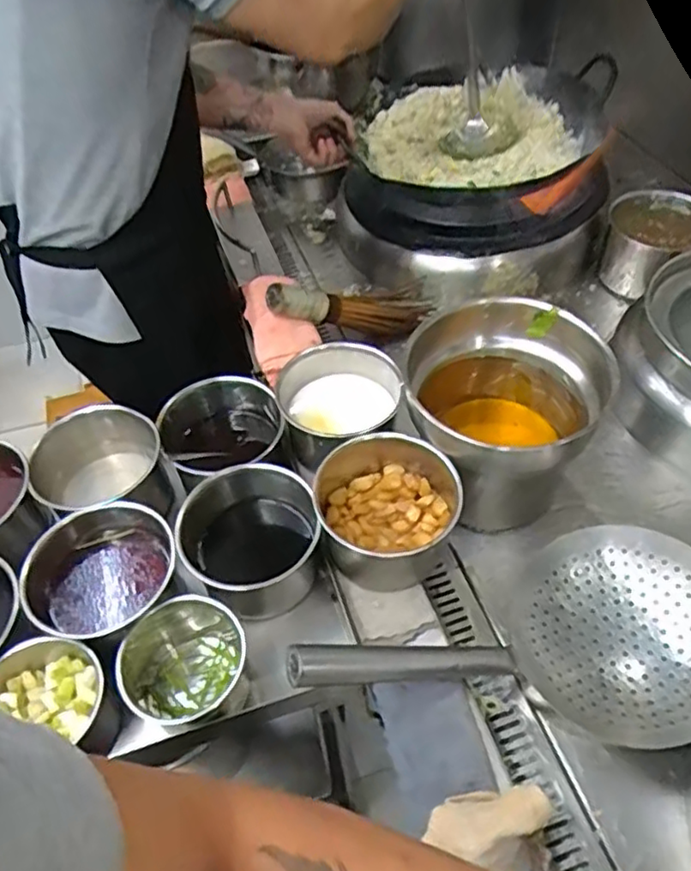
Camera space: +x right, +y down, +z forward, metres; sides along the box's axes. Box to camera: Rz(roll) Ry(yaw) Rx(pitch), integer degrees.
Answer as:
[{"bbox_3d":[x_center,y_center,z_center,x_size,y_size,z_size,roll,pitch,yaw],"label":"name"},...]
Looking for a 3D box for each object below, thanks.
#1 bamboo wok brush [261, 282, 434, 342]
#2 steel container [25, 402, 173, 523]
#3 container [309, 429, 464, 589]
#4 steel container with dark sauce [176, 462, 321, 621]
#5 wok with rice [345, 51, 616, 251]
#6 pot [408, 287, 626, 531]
[{"bbox_3d":[0.009,-0.201,1.021,0.286,0.061,0.066,-3,41,-43],"label":"bamboo wok brush"},{"bbox_3d":[-0.303,0.060,0.826,0.153,0.113,0.156,-1,50,1],"label":"steel container"},{"bbox_3d":[0.048,0.088,0.749,0.156,0.131,0.158,-1,50,1],"label":"container"},{"bbox_3d":[-0.109,0.127,0.749,0.153,0.103,0.152,-14,51,-10],"label":"steel container with dark sauce"},{"bbox_3d":[0.225,-0.478,1.091,0.429,0.189,0.324,9,51,9],"label":"wok with rice"},{"bbox_3d":[0.183,-0.017,0.792,0.204,0.242,0.195,-1,50,1],"label":"pot"}]

